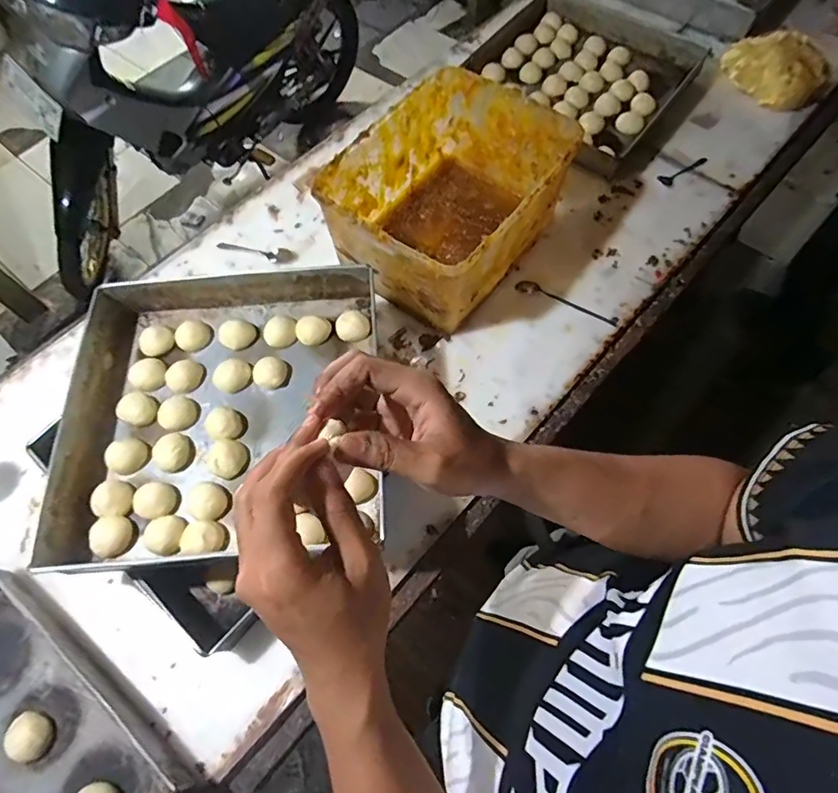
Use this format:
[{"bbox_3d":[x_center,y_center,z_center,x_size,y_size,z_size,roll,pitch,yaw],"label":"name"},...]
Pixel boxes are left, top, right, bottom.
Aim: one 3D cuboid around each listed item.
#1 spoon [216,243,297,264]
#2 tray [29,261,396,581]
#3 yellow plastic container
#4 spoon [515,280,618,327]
[{"bbox_3d":[-0.300,-0.269,0.937,0.155,0.010,0.036,14,65,8],"label":"spoon"},{"bbox_3d":[-0.260,0.008,0.708,0.405,0.073,0.394,-7,64,-1],"label":"tray"},{"bbox_3d":[0.049,-0.320,0.845,0.288,0.179,0.364,33,70,17],"label":"yellow plastic container"},{"bbox_3d":[0.250,-0.161,0.868,0.179,0.005,0.023,26,68,13],"label":"spoon"}]

